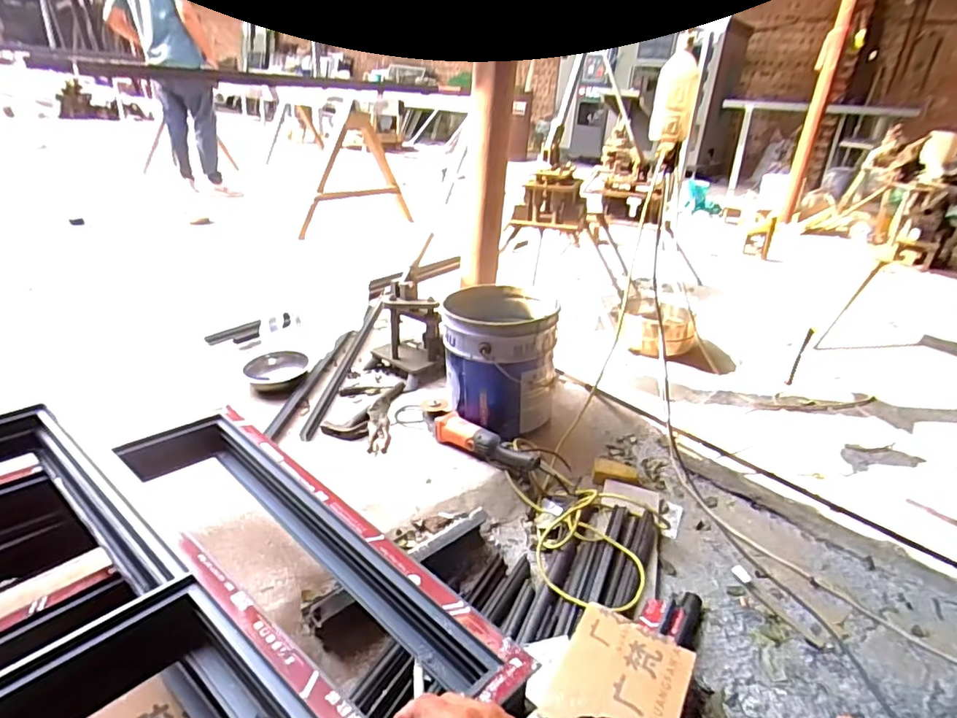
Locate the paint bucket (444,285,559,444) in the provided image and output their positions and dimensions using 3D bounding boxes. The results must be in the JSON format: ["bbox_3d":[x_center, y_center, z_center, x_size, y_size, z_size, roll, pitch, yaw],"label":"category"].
[{"bbox_3d":[0.047,-0.008,1.411,0.260,0.282,0.283,4,26,-2],"label":"paint bucket"}]

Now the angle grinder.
[{"bbox_3d":[-0.001,0.190,1.321,0.340,0.079,0.072,23,31,32],"label":"angle grinder"}]

